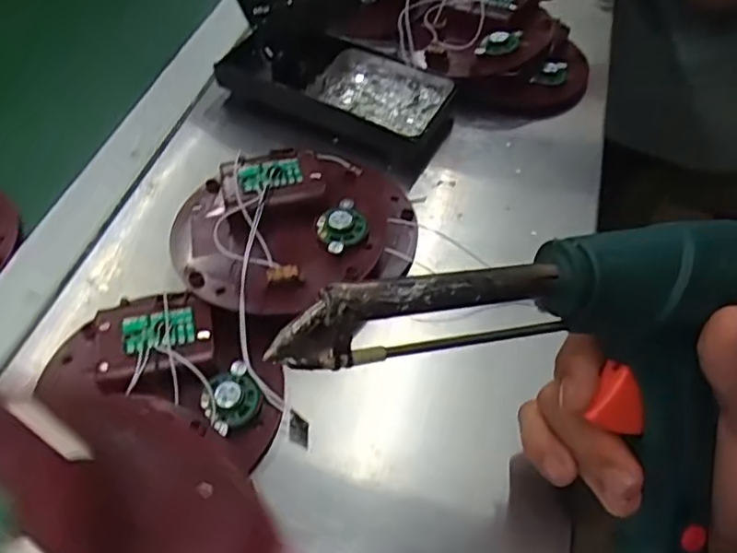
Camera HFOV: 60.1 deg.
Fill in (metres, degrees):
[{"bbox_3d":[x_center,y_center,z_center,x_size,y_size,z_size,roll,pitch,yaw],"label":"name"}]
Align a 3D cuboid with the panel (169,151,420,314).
[{"bbox_3d":[-0.038,-0.028,0.374,0.148,0.042,0.116,-19,55,-17],"label":"panel"}]

